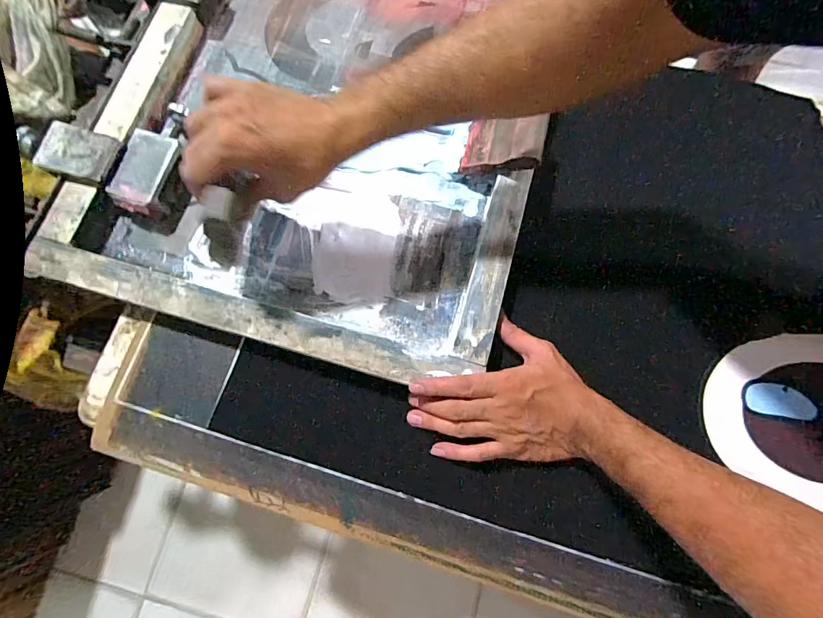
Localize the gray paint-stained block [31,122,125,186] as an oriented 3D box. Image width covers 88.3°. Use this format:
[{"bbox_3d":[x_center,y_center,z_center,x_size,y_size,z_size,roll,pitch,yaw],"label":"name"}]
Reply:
[{"bbox_3d":[-0.346,-0.162,0.440,0.077,0.012,0.053,17,78,4],"label":"gray paint-stained block"}]

